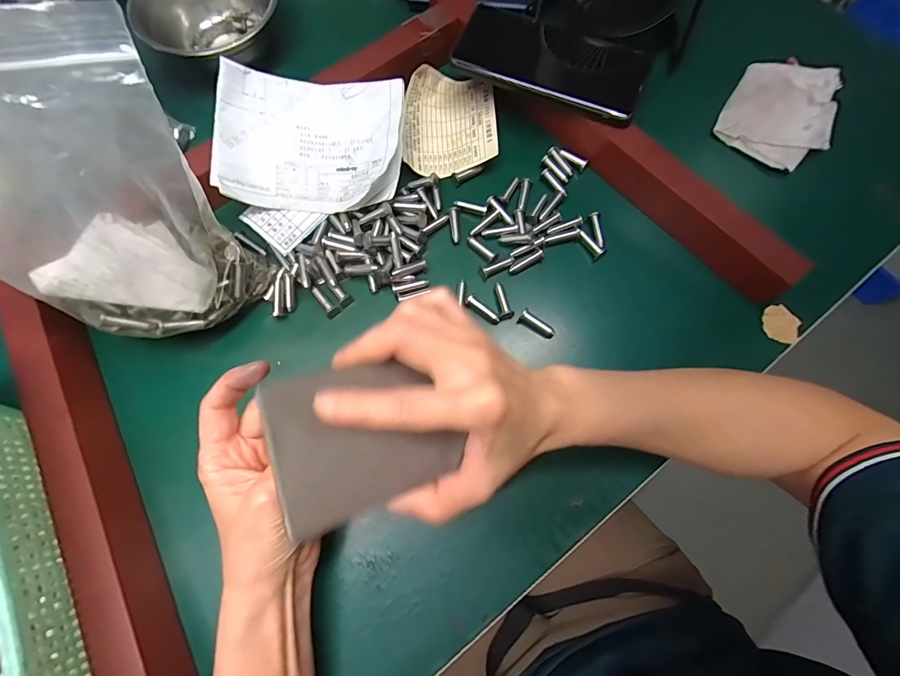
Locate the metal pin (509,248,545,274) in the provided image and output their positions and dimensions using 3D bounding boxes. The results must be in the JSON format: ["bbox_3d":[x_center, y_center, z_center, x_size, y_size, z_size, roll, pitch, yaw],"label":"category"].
[{"bbox_3d":[0.063,-0.062,0.321,0.030,0.007,0.010,-29,78,-9],"label":"metal pin"}]

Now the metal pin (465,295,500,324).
[{"bbox_3d":[0.026,-0.022,0.311,0.030,0.005,0.008,37,77,8],"label":"metal pin"}]

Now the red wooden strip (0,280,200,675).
[{"bbox_3d":[-0.230,0.106,0.257,0.030,0.047,0.308,-29,78,-9],"label":"red wooden strip"}]

